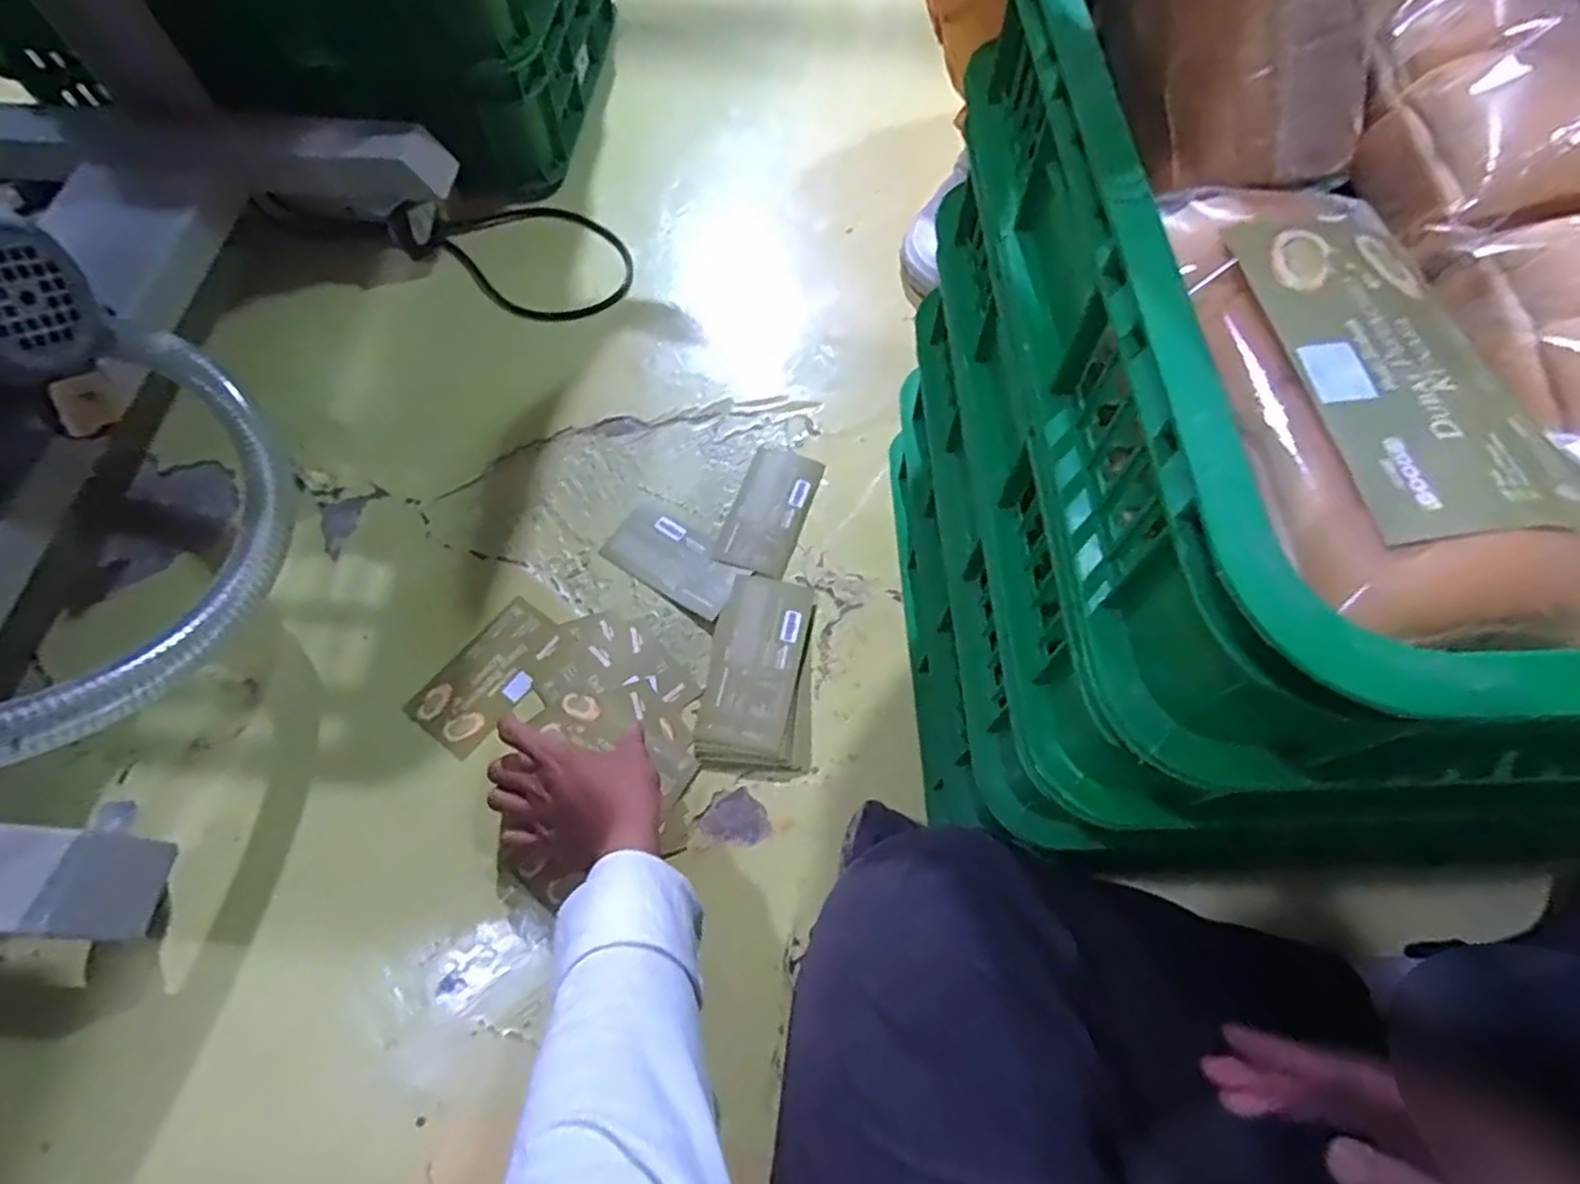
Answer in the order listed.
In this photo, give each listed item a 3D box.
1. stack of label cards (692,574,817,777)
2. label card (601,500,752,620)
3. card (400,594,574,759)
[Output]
[{"bbox_3d":[-0.026,0.064,0.608,0.088,0.023,0.166,2,65,1],"label":"stack of label cards"},{"bbox_3d":[-0.103,-0.030,0.666,0.129,0.004,0.067,31,67,18],"label":"label card"},{"bbox_3d":[-0.248,0.068,0.613,0.073,0.004,0.128,36,70,16],"label":"card"}]

